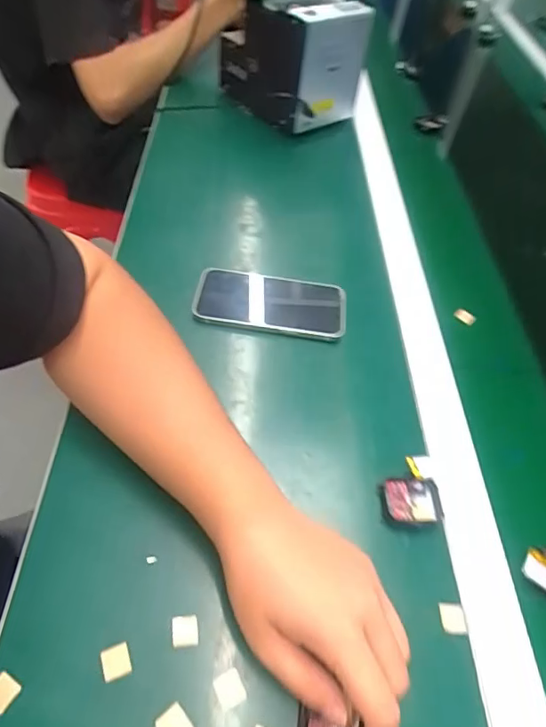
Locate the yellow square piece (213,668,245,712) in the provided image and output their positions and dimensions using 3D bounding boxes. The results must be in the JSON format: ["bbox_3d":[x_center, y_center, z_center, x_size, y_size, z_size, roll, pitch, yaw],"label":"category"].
[{"bbox_3d":[-0.026,0.192,0.293,0.016,0.004,0.018,-19,56,-23],"label":"yellow square piece"}]

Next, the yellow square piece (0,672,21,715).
[{"bbox_3d":[-0.154,0.187,0.281,0.016,0.004,0.016,28,52,13],"label":"yellow square piece"}]

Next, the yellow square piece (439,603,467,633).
[{"bbox_3d":[0.121,0.171,0.333,0.016,0.004,0.017,7,50,-4],"label":"yellow square piece"}]

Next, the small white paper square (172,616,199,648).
[{"bbox_3d":[-0.055,0.167,0.310,0.016,0.004,0.017,-1,51,-11],"label":"small white paper square"}]

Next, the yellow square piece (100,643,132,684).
[{"bbox_3d":[-0.094,0.178,0.296,0.015,0.004,0.017,-13,54,-19],"label":"yellow square piece"}]

